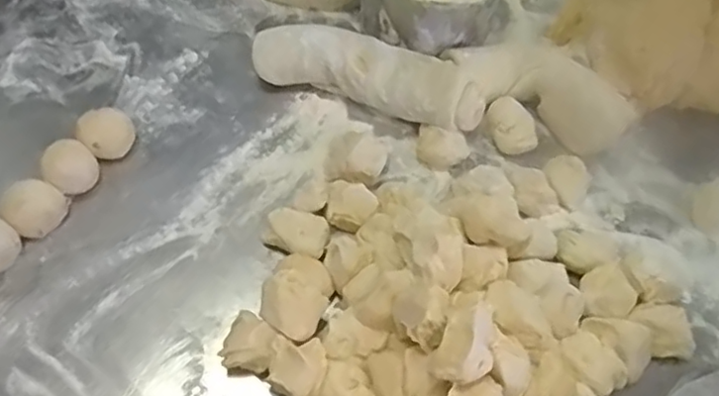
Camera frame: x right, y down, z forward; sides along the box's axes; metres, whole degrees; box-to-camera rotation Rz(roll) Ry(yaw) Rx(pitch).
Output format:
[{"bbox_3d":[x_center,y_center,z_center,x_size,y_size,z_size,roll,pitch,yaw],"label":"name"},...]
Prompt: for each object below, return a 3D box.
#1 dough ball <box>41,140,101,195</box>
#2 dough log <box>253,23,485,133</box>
[{"bbox_3d":[-0.238,-0.023,0.525,0.040,0.042,0.033,-22,60,-19],"label":"dough ball"},{"bbox_3d":[0.009,-0.112,0.589,0.211,0.062,0.054,20,56,9],"label":"dough log"}]

